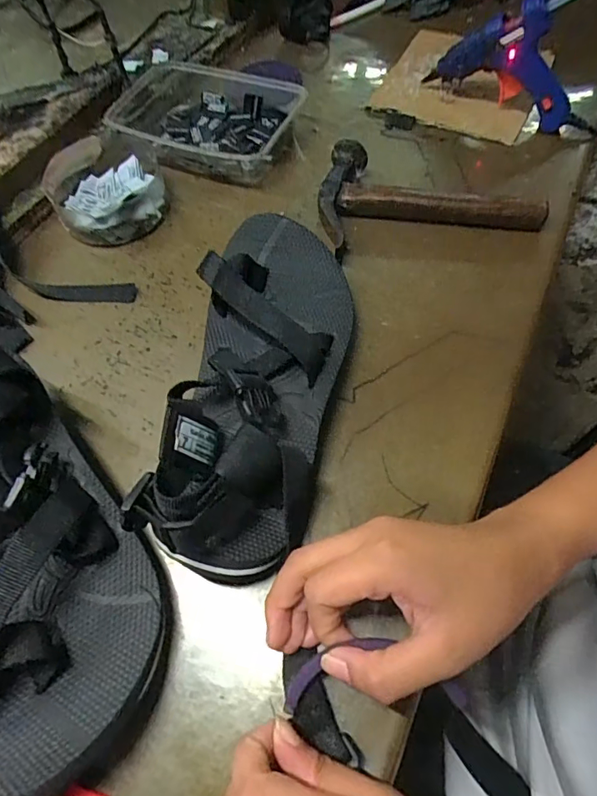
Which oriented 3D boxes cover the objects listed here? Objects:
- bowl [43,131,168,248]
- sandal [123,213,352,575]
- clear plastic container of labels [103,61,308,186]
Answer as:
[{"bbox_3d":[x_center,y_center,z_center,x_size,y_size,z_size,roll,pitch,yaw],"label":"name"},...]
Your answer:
[{"bbox_3d":[-0.169,-0.186,0.430,0.097,0.040,0.098,-1,60,2],"label":"bowl"},{"bbox_3d":[-0.023,-0.016,0.312,0.093,0.068,0.247,8,61,8],"label":"sandal"},{"bbox_3d":[-0.096,-0.268,0.472,0.173,0.036,0.127,21,63,14],"label":"clear plastic container of labels"}]

